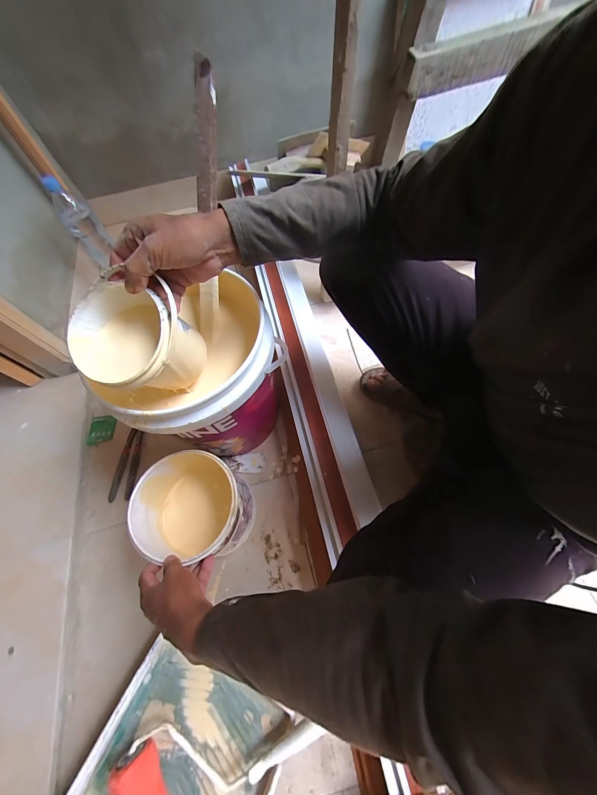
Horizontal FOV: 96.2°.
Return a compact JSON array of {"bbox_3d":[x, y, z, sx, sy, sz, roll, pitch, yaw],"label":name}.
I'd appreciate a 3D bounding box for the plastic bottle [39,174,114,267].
[{"bbox_3d":[-0.576,-0.466,0.720,0.077,0.197,0.092,-40,68,-15],"label":"plastic bottle"}]

